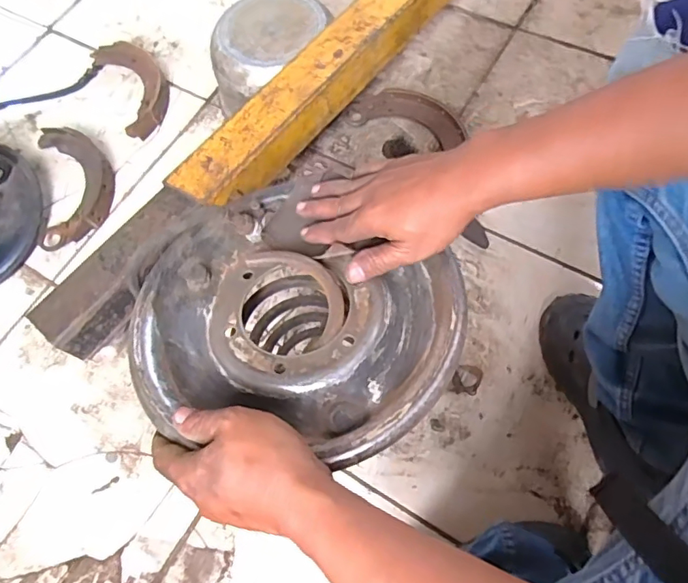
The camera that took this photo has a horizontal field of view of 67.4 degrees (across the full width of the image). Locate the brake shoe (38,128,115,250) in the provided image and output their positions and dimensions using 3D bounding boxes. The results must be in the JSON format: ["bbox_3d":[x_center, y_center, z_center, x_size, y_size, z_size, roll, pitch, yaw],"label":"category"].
[{"bbox_3d":[-0.439,-0.176,0.847,0.120,0.032,0.221,-12,68,-2],"label":"brake shoe"}]

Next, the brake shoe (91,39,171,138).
[{"bbox_3d":[-0.371,-0.369,0.925,0.103,0.032,0.217,-25,70,-7],"label":"brake shoe"}]

